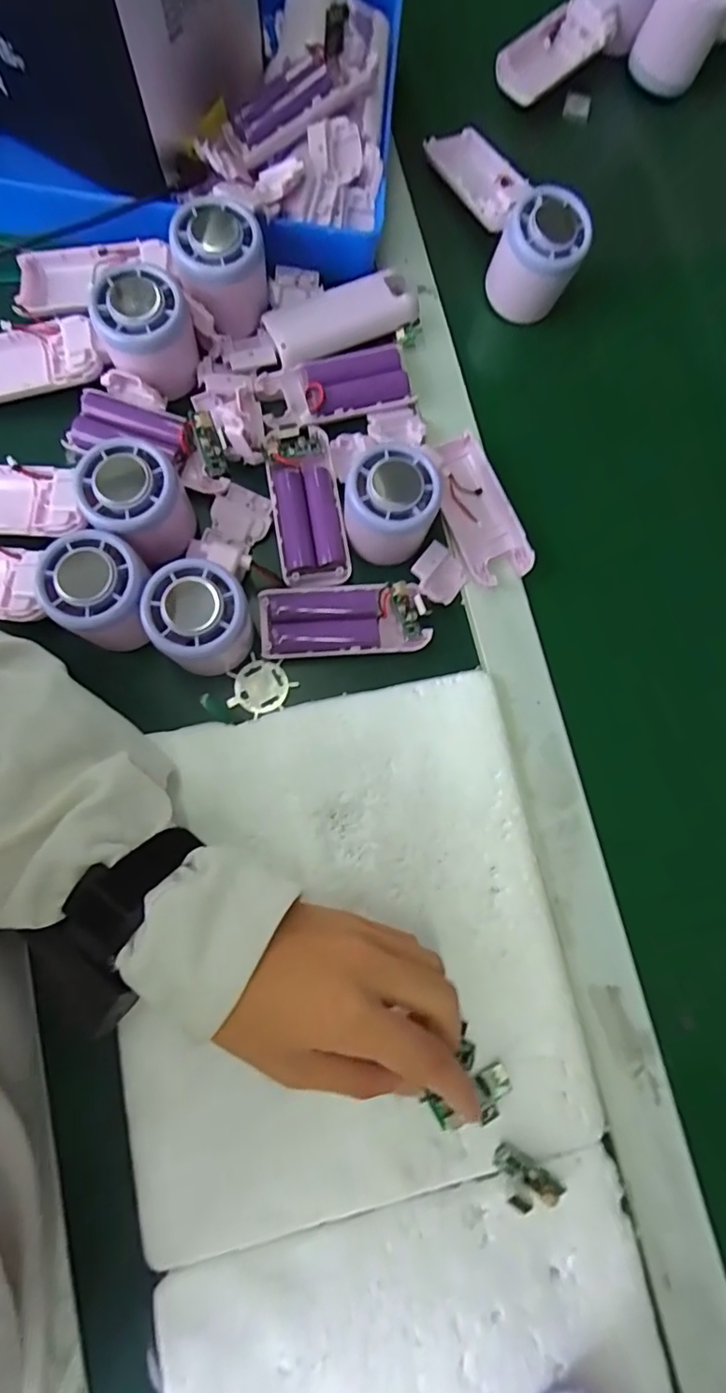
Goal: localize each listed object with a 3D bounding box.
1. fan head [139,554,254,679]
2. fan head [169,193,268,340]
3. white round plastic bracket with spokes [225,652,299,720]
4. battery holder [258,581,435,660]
[{"bbox_3d":[-0.092,-0.045,0.322,0.054,0.053,0.051,1,81,-5],"label":"fan head"},{"bbox_3d":[-0.092,-0.276,0.362,0.055,0.047,0.069,-14,81,-7],"label":"fan head"},{"bbox_3d":[-0.064,-0.006,0.347,0.037,0.005,0.036,23,80,-1],"label":"white round plastic bracket with spokes"},{"bbox_3d":[-0.012,-0.048,0.347,0.102,0.014,0.044,-3,81,-6],"label":"battery holder"}]

